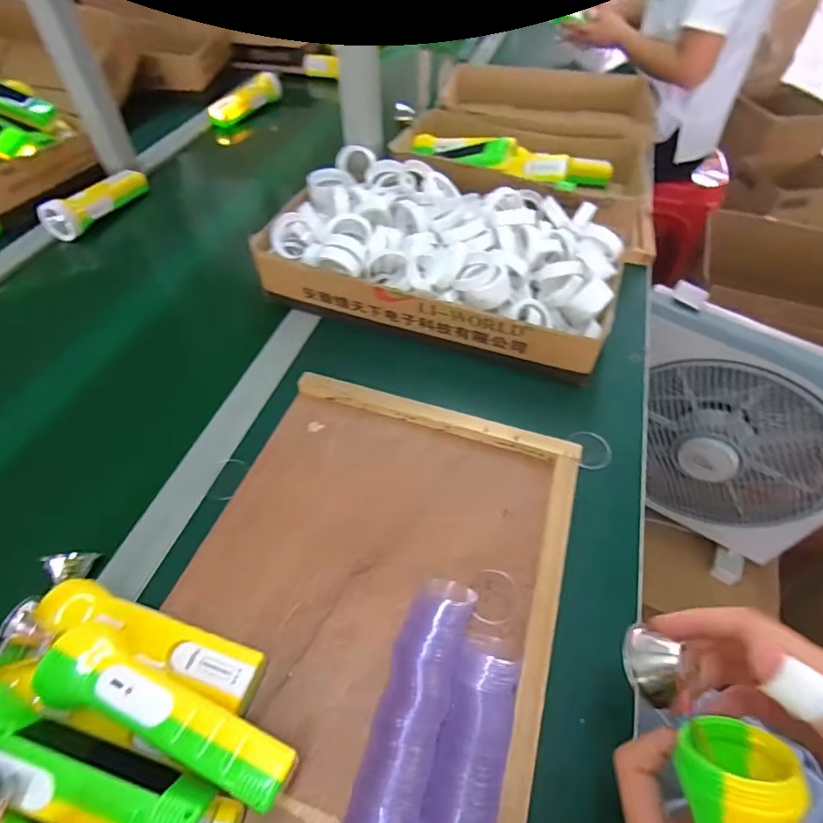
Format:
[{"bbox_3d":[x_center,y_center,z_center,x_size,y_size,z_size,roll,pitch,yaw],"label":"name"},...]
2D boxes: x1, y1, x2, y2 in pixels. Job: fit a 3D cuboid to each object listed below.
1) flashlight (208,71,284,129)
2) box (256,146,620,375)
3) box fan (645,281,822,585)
[{"bbox_3d":[-0.331,-0.634,1.010,0.057,0.040,0.192,22,55,16],"label":"flashlight"},{"bbox_3d":[0.043,-0.203,0.612,0.413,0.086,0.239,18,54,12],"label":"box"},{"bbox_3d":[0.476,0.049,0.765,0.356,0.394,0.104,34,59,23],"label":"box fan"}]

